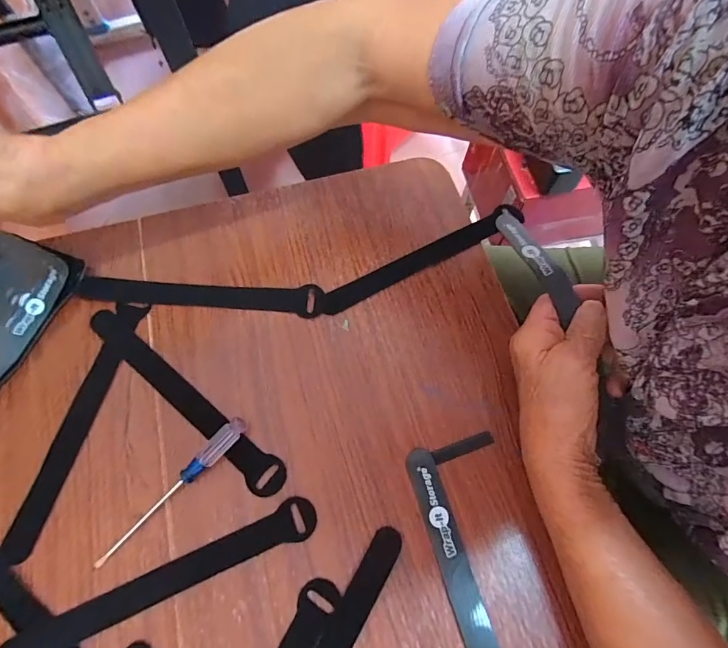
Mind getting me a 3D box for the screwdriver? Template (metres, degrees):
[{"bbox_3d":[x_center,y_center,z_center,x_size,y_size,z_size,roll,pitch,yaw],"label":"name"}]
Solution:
[{"bbox_3d":[-0.128,0.112,0.277,0.014,0.010,0.122,39,72,14],"label":"screwdriver"}]

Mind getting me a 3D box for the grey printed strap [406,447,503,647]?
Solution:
[{"bbox_3d":[0.067,0.180,0.256,0.022,0.004,0.198,-16,69,-7],"label":"grey printed strap"}]

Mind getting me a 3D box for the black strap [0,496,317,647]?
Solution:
[{"bbox_3d":[-0.127,0.162,0.262,0.198,0.004,0.025,-21,69,-9],"label":"black strap"}]

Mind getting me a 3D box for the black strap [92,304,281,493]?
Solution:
[{"bbox_3d":[-0.137,0.055,0.307,0.198,0.006,0.024,36,72,13],"label":"black strap"}]

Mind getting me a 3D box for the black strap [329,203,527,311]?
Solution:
[{"bbox_3d":[0.052,-0.058,0.353,0.192,0.006,0.019,-26,70,-11],"label":"black strap"}]

